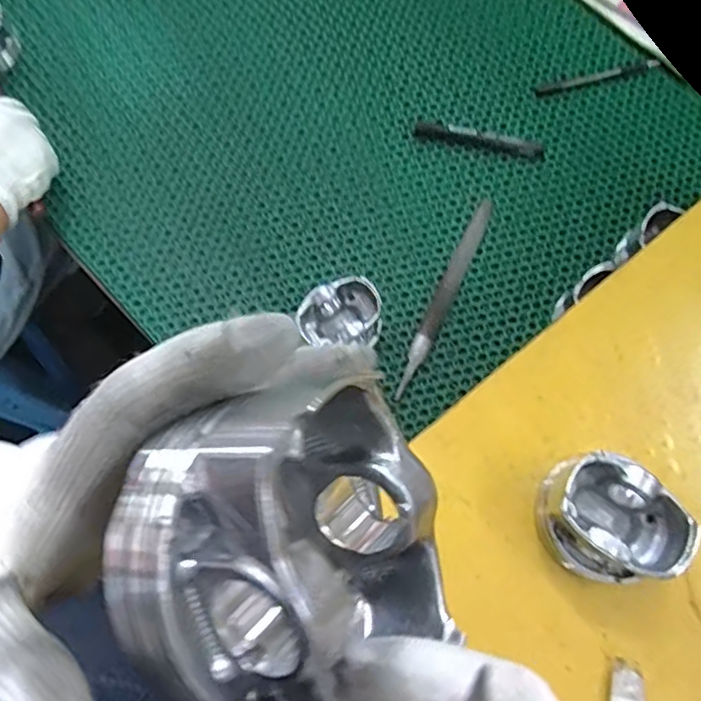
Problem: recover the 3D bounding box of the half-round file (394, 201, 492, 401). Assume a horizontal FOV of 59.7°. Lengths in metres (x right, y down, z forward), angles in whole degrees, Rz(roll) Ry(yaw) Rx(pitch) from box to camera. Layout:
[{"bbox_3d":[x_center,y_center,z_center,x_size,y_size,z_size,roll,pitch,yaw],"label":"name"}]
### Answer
[{"bbox_3d":[0.098,-0.057,0.631,0.019,0.005,0.235,25,75,6],"label":"half-round file"}]

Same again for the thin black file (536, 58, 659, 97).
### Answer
[{"bbox_3d":[0.288,-0.319,0.713,0.149,0.004,0.013,-14,75,-5],"label":"thin black file"}]

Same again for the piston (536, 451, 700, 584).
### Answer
[{"bbox_3d":[0.163,0.108,0.387,0.066,0.049,0.081,-41,79,-13],"label":"piston"}]

